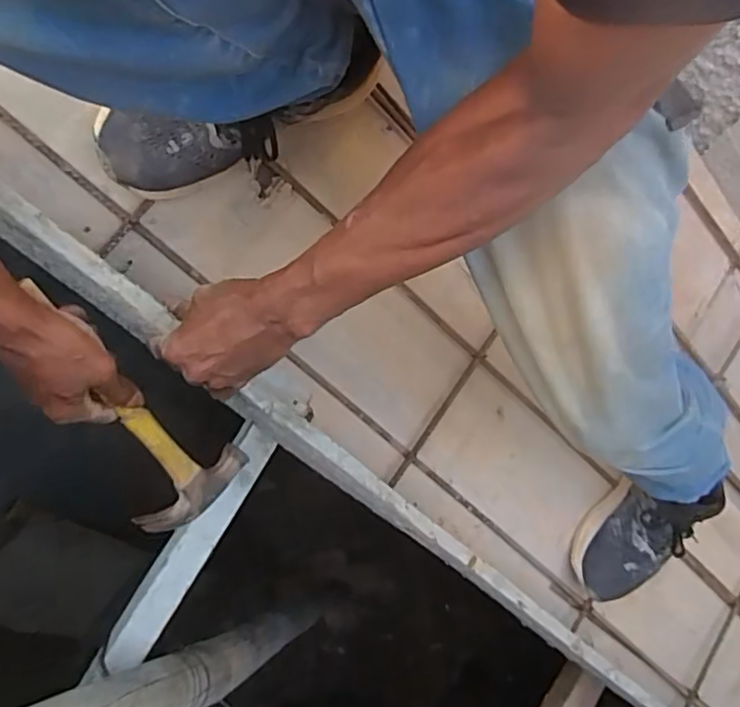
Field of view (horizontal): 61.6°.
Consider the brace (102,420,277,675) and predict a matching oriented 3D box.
[{"bbox_3d":[-0.213,0.223,0.730,0.051,0.034,0.303,30,75,10],"label":"brace"}]

